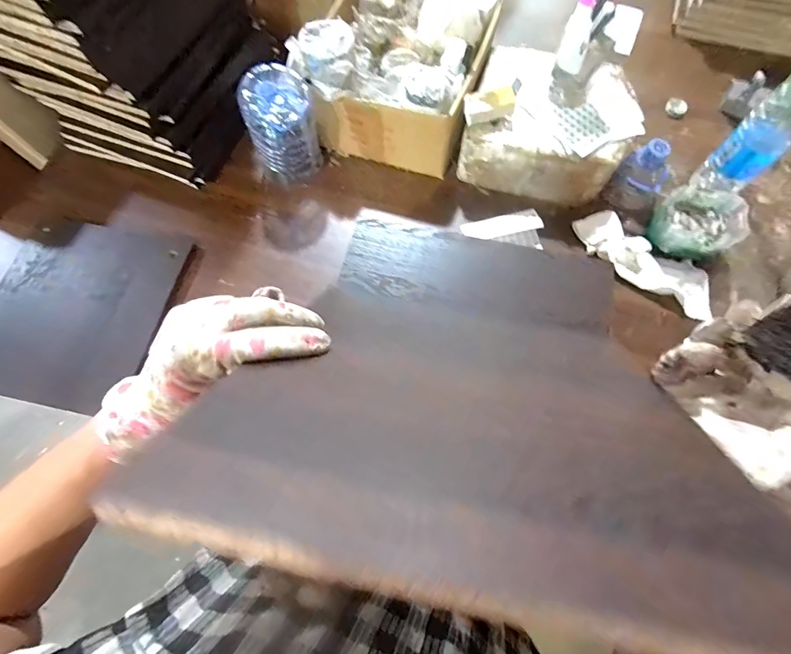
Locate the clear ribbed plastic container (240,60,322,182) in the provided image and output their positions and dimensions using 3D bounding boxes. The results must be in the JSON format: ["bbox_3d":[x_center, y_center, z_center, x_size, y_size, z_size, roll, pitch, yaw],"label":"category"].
[{"bbox_3d":[-0.169,-0.300,0.571,0.099,0.158,0.077,-19,73,-4],"label":"clear ribbed plastic container"}]

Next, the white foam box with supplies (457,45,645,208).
[{"bbox_3d":[0.236,-0.319,0.571,0.239,0.107,0.192,15,73,7],"label":"white foam box with supplies"}]

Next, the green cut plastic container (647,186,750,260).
[{"bbox_3d":[0.441,-0.148,0.544,0.116,0.062,0.103,-23,73,-5],"label":"green cut plastic container"}]

